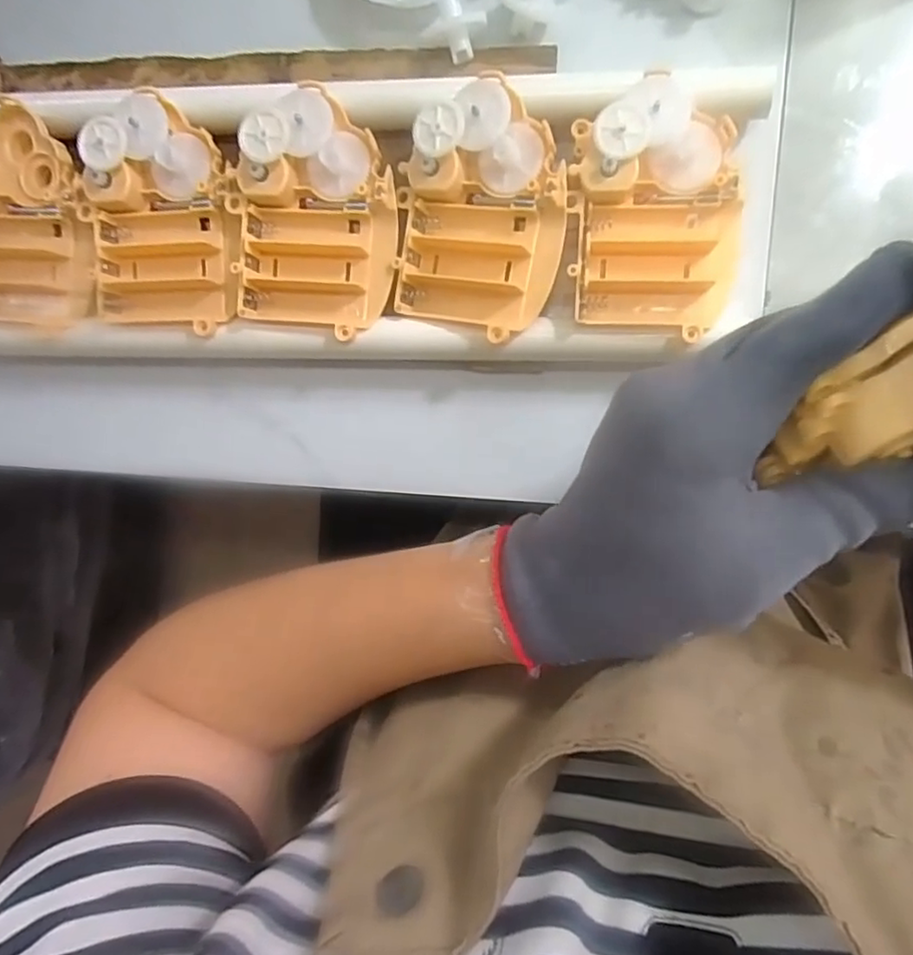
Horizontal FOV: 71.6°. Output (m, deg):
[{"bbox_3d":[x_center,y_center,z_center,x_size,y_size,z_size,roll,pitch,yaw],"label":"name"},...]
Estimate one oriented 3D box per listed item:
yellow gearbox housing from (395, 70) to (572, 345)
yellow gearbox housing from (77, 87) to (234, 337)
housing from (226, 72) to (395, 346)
[{"bbox_3d":[0.010,-0.115,0.271,0.070,0.024,0.098,8,94,7],"label":"yellow gearbox housing"},{"bbox_3d":[-0.139,-0.120,0.287,0.064,0.024,0.096,3,93,7],"label":"yellow gearbox housing"},{"bbox_3d":[-0.064,-0.116,0.279,0.070,0.024,0.096,3,93,8],"label":"housing"}]

